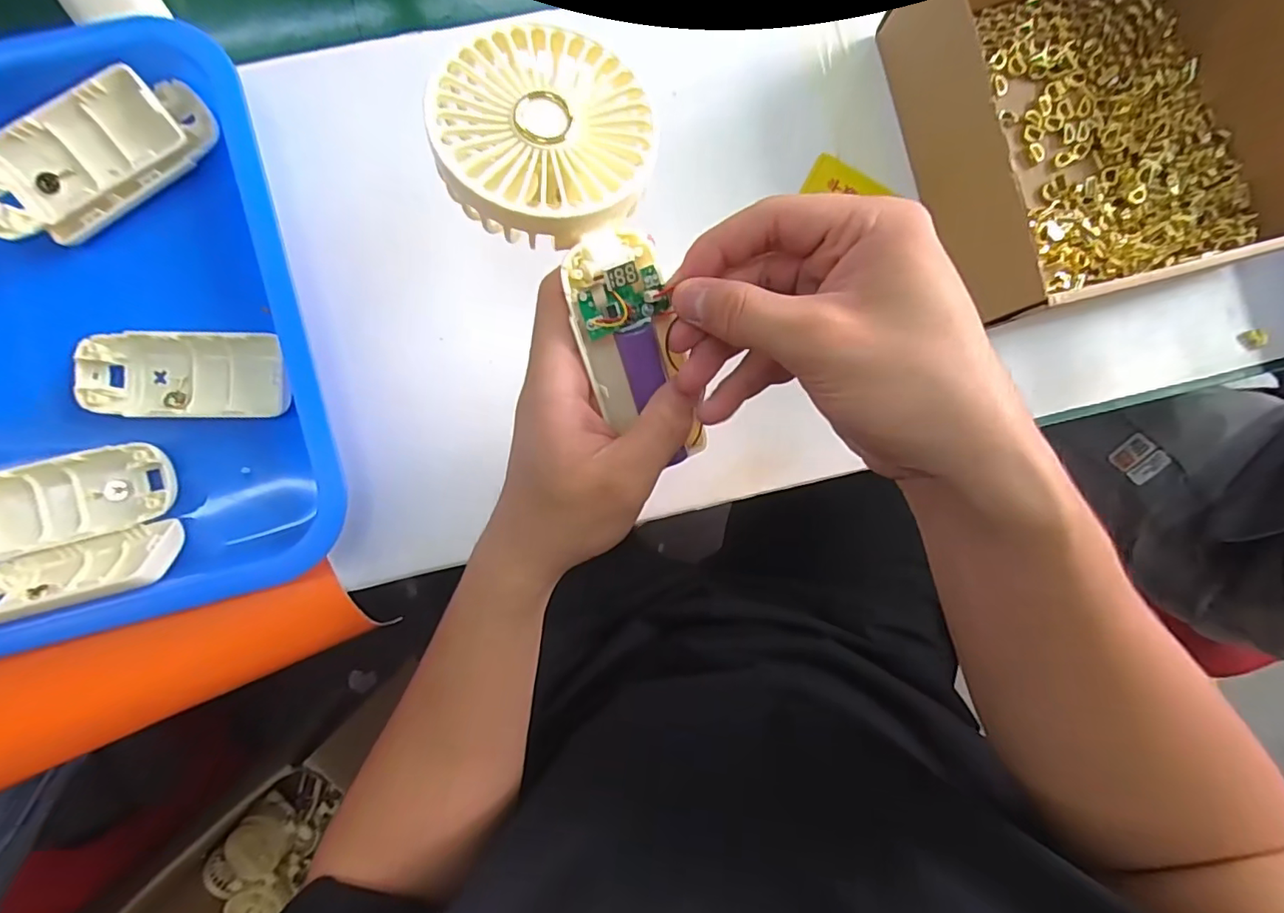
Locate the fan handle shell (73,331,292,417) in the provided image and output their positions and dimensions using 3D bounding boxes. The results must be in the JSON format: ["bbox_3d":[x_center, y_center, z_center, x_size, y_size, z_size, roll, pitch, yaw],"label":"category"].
[{"bbox_3d":[-0.246,-0.044,0.304,0.104,0.016,0.044,-1,86,-4],"label":"fan handle shell"}]

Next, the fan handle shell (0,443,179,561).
[{"bbox_3d":[-0.314,0.024,0.305,0.108,0.020,0.046,-14,87,-5],"label":"fan handle shell"}]

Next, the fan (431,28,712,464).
[{"bbox_3d":[-0.022,-0.089,0.227,0.082,0.040,0.172,-23,100,-5],"label":"fan"}]

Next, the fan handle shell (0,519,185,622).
[{"bbox_3d":[-0.300,0.063,0.288,0.102,0.048,0.015,-14,126,-4],"label":"fan handle shell"}]

